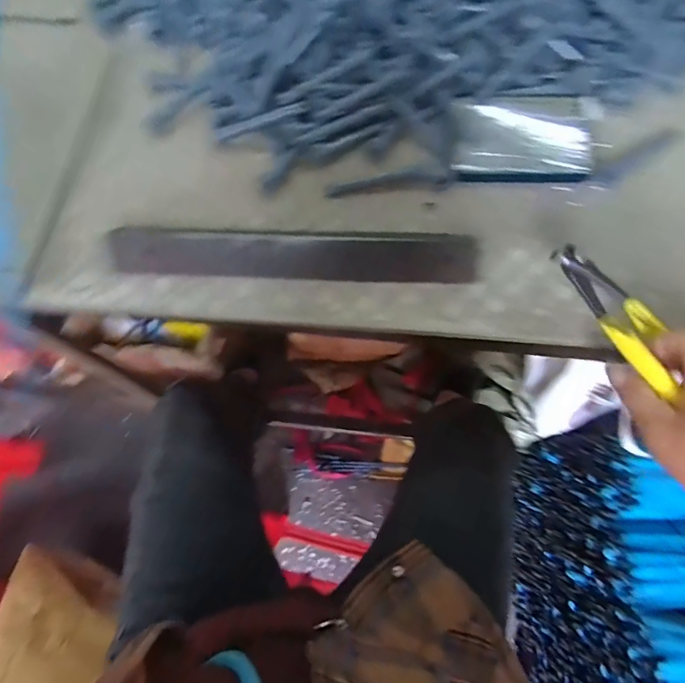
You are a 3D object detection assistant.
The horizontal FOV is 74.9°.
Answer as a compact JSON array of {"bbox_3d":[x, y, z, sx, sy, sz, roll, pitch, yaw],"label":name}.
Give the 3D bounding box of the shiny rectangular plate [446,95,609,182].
[{"bbox_3d":[0.177,-0.195,0.427,0.139,0.015,0.095,3,71,2],"label":"shiny rectangular plate"}]

